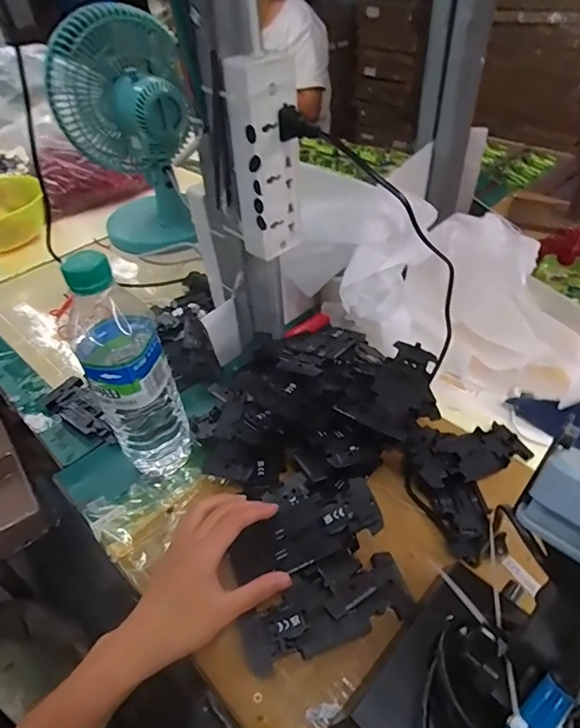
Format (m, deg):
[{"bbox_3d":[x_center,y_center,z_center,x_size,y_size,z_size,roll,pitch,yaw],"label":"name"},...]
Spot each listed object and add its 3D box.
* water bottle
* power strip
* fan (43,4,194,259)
[{"bbox_3d":[-0.137,0.009,0.409,0.068,0.227,0.063,-22,45,-18],"label":"water bottle"},{"bbox_3d":[-0.021,-0.176,0.418,0.036,0.160,0.052,25,50,28],"label":"power strip"},{"bbox_3d":[-0.261,-0.354,0.768,0.183,0.325,0.194,-18,44,-15],"label":"fan"}]

